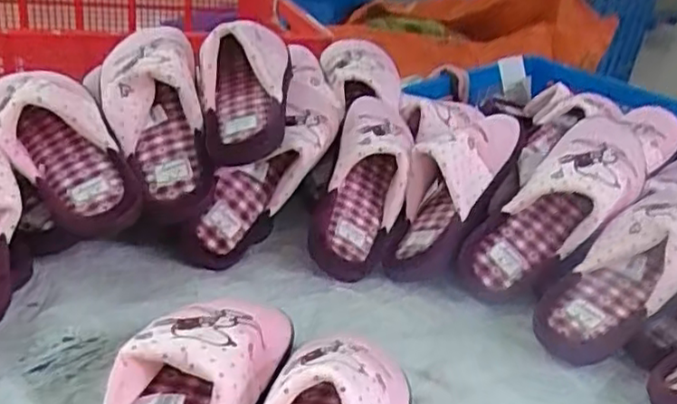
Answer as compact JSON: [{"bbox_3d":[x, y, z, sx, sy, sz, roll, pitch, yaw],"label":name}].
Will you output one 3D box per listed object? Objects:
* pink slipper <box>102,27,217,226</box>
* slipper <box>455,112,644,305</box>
[{"bbox_3d":[-0.174,-0.088,0.665,0.097,0.081,0.223,-7,71,-25],"label":"pink slipper"},{"bbox_3d":[0.217,0.000,0.676,0.243,0.062,0.094,-43,45,-9],"label":"slipper"}]

